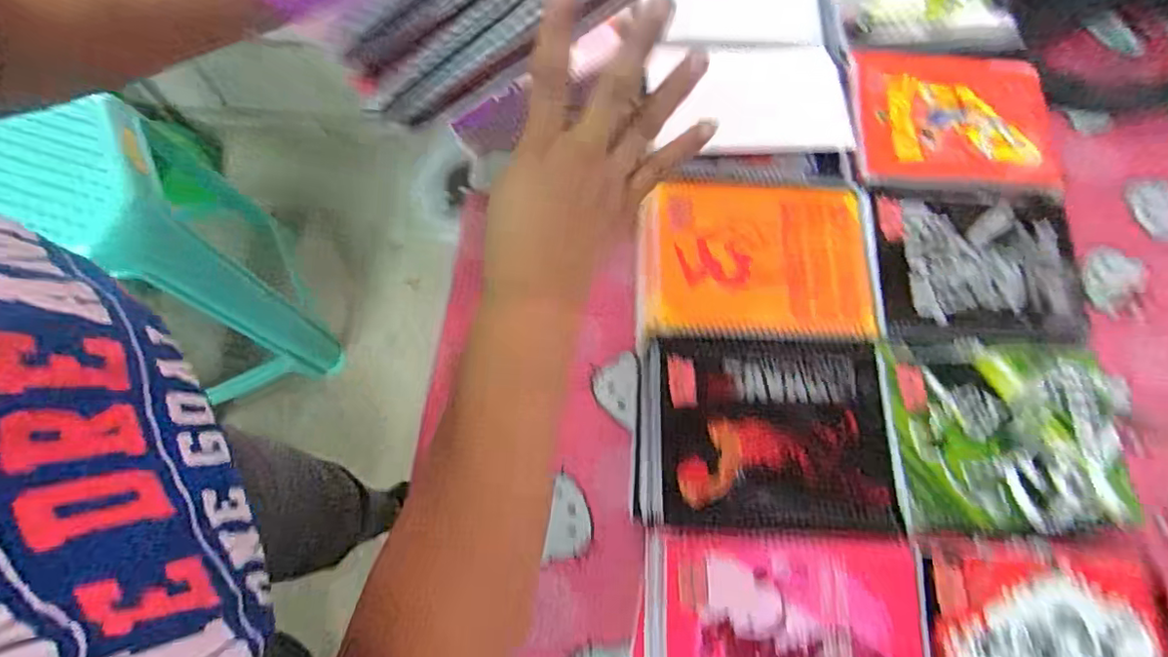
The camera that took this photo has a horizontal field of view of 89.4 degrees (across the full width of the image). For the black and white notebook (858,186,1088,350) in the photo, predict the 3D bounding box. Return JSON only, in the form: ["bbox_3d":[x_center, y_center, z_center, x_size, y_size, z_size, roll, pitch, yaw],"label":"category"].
[{"bbox_3d":[0.370,-0.062,0.563,0.199,0.010,0.164,3,72,0],"label":"black and white notebook"}]

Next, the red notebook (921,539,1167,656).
[{"bbox_3d":[0.368,0.251,0.454,0.193,0.007,0.155,5,72,1],"label":"red notebook"}]

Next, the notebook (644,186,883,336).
[{"bbox_3d":[0.162,-0.070,0.554,0.213,0.020,0.154,2,72,0],"label":"notebook"}]

